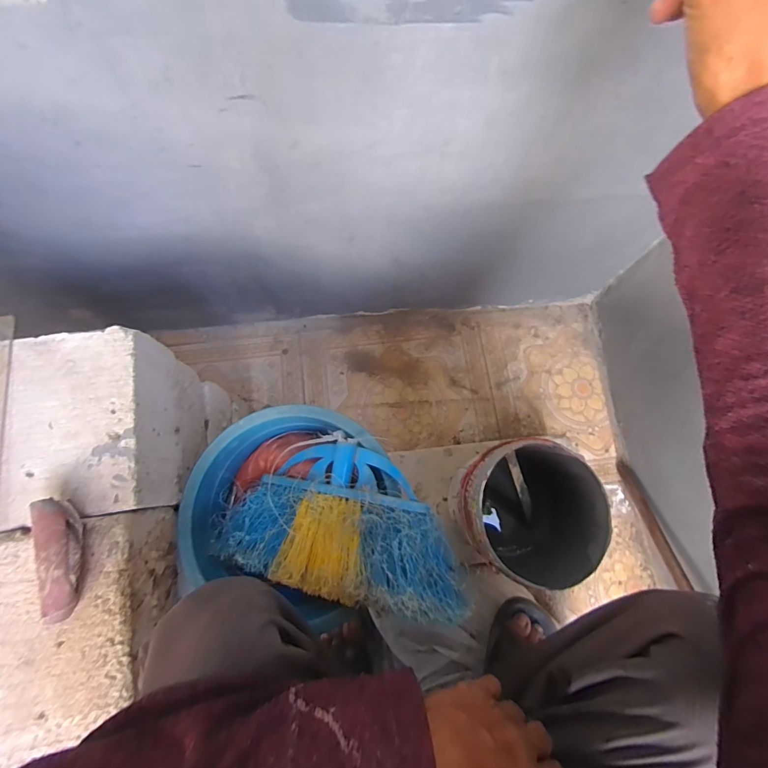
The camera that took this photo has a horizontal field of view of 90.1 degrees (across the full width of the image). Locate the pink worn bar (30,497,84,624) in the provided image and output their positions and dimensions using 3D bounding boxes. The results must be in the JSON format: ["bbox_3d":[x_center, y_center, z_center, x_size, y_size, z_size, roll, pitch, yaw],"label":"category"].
[{"bbox_3d":[-0.296,0.157,0.350,0.031,0.022,0.105,-19,77,-6],"label":"pink worn bar"}]

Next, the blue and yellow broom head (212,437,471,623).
[{"bbox_3d":[-0.043,0.155,0.442,0.287,0.060,0.167,7,68,26],"label":"blue and yellow broom head"}]

